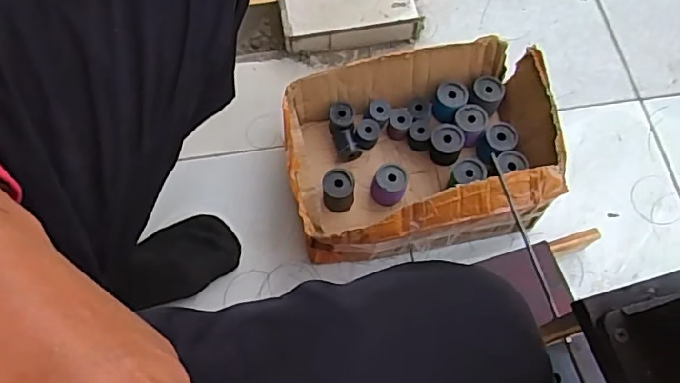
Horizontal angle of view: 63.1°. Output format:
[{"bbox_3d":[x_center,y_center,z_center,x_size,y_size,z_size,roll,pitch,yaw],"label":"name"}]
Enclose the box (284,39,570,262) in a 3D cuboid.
[{"bbox_3d":[0.111,-0.062,0.750,0.353,0.132,0.264,-8,68,-4],"label":"box"}]

